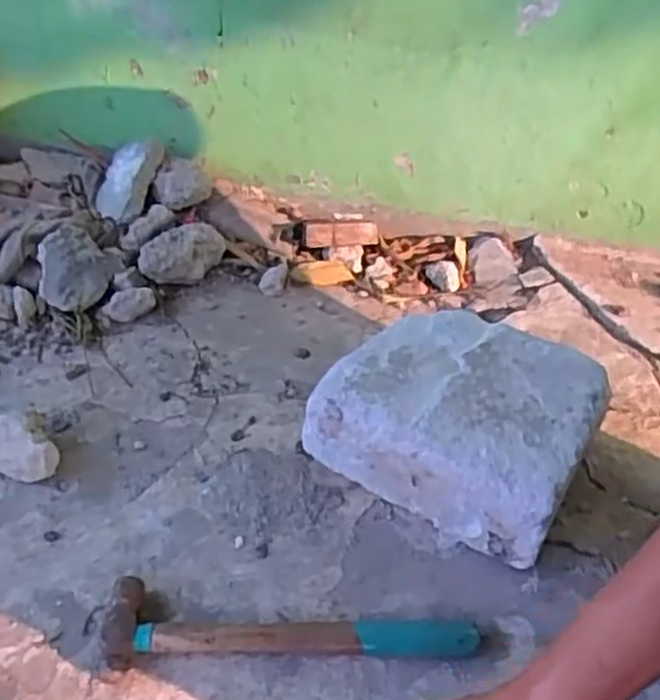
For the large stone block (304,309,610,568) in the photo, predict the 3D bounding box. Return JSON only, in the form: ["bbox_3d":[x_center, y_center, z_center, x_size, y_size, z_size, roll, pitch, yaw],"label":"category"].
[{"bbox_3d":[0.121,0.062,0.693,0.218,0.102,0.183,24,46,25],"label":"large stone block"}]

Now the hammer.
[{"bbox_3d":[-0.028,0.211,0.583,0.273,0.023,0.064,2,42,-1],"label":"hammer"}]

